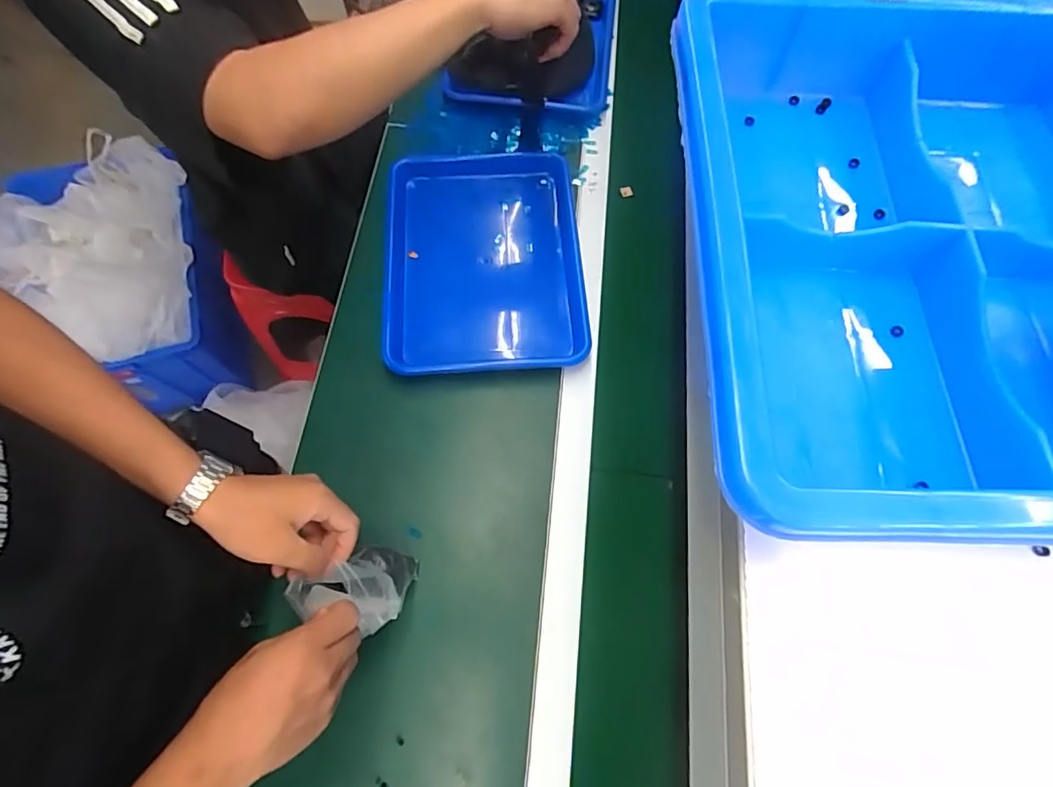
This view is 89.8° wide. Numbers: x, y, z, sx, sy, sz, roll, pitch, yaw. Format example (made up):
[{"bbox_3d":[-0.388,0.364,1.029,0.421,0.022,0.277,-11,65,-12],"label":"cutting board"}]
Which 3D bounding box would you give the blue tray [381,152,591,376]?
[{"bbox_3d":[-0.057,-0.174,0.701,0.251,0.043,0.325,-4,69,-3],"label":"blue tray"}]

